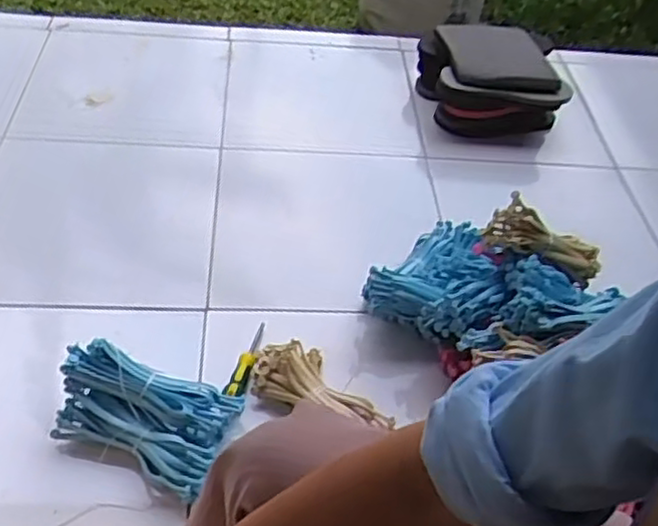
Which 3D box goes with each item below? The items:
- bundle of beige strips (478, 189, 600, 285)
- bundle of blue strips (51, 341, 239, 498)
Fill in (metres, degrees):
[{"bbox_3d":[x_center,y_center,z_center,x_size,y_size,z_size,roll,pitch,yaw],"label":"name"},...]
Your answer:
[{"bbox_3d":[0.307,-0.038,0.997,0.193,0.061,0.076,21,42,-23],"label":"bundle of beige strips"},{"bbox_3d":[-0.229,0.177,0.869,0.208,0.088,0.121,18,47,10],"label":"bundle of blue strips"}]

